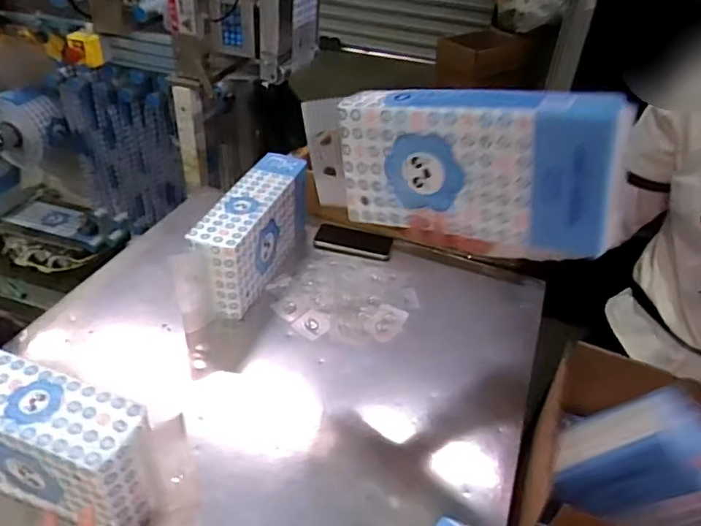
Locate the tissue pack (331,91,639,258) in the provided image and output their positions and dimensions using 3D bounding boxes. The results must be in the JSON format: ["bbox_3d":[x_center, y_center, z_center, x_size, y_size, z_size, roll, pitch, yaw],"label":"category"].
[{"bbox_3d":[0.147,-0.119,0.663,0.324,0.152,0.078,10,36,28],"label":"tissue pack"}]

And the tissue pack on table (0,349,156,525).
[{"bbox_3d":[-0.393,0.201,0.667,0.332,0.142,0.090,16,39,13],"label":"tissue pack on table"}]

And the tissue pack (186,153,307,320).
[{"bbox_3d":[-0.183,-0.053,1.046,0.100,0.168,0.328,16,39,13],"label":"tissue pack"}]

